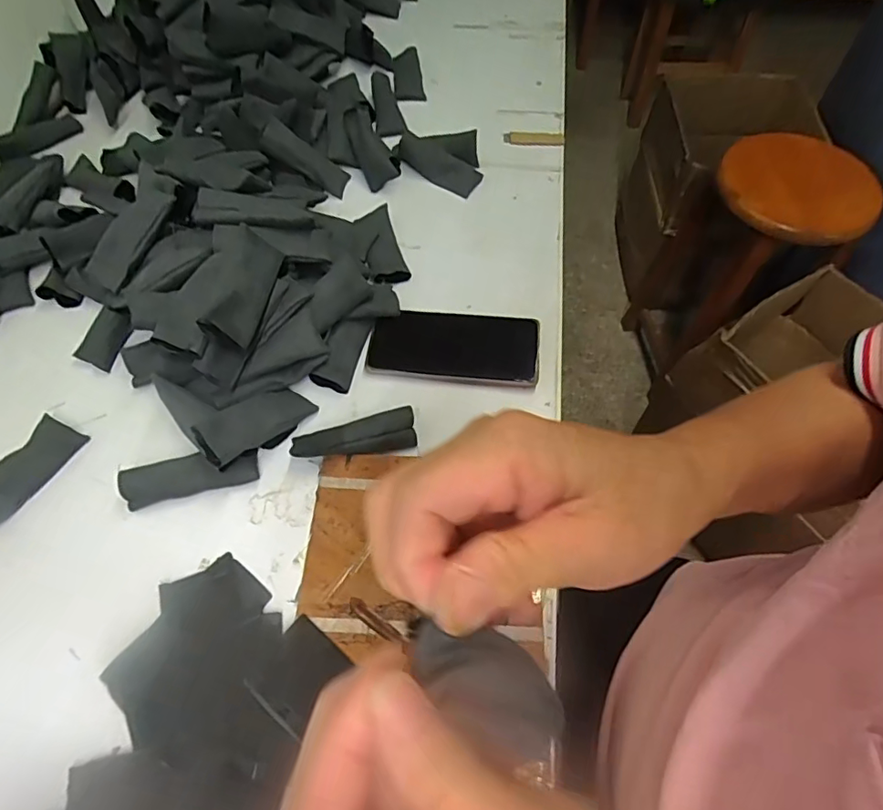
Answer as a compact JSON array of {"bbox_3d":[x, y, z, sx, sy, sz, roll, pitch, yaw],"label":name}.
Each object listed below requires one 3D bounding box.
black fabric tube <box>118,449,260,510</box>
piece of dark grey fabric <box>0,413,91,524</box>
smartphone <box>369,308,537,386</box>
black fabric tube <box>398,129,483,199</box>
[{"bbox_3d":[-0.206,0.060,0.435,0.104,0.024,0.028,-12,60,-5],"label":"black fabric tube"},{"bbox_3d":[-0.353,0.057,0.440,0.035,0.022,0.102,24,63,15],"label":"piece of dark grey fabric"},{"bbox_3d":[0.013,-0.057,0.505,0.157,0.012,0.075,5,60,5],"label":"smartphone"},{"bbox_3d":[-0.002,-0.303,0.638,0.109,0.034,0.064,23,63,15],"label":"black fabric tube"}]

